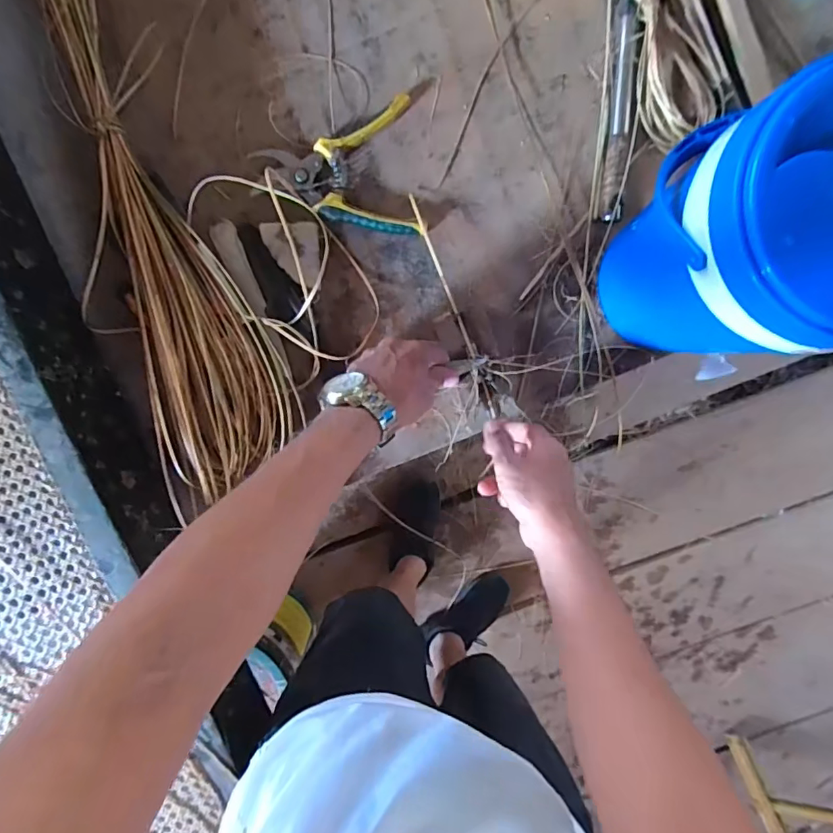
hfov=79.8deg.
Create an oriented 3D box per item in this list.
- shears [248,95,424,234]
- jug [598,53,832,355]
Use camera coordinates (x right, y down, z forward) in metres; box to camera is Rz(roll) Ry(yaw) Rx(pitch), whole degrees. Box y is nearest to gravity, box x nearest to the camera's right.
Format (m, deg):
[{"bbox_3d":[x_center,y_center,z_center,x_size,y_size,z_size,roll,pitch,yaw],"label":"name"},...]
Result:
[{"bbox_3d":[-0.075,-0.245,0.528,0.177,0.031,0.141,-17,93,2],"label":"shears"},{"bbox_3d":[0.269,-0.130,0.411,0.165,0.261,0.162,0,93,1],"label":"jug"}]

